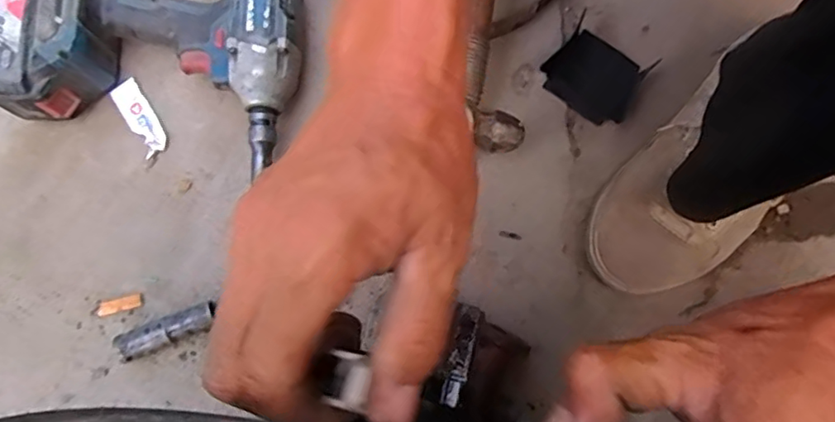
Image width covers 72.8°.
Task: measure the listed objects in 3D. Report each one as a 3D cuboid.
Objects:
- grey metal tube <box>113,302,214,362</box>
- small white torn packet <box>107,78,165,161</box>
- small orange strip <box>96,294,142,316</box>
[{"bbox_3d":[-0.197,0.096,0.449,0.076,0.022,0.020,-19,78,-4],"label":"grey metal tube"},{"bbox_3d":[-0.243,-0.083,0.496,0.025,0.004,0.073,-34,79,-7],"label":"small white torn packet"},{"bbox_3d":[-0.244,0.077,0.463,0.037,0.005,0.011,-14,77,-2],"label":"small orange strip"}]

